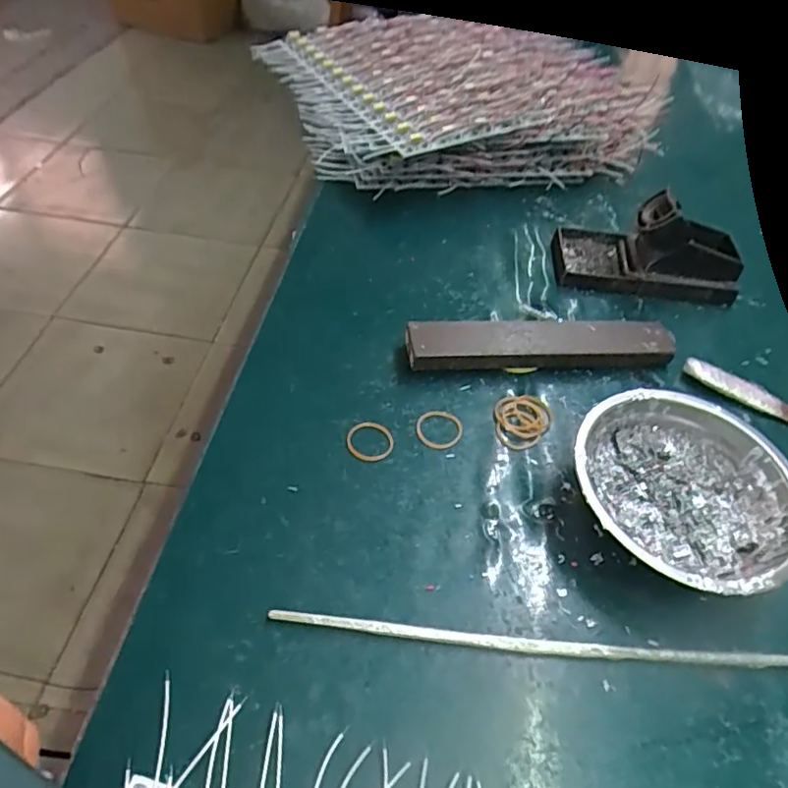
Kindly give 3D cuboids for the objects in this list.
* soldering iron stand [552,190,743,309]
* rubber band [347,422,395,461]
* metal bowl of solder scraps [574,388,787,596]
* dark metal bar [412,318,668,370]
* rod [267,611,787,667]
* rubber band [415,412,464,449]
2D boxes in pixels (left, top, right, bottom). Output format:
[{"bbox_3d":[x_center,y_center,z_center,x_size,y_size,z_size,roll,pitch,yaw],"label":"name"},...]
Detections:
[{"bbox_3d":[0.218,-0.127,0.485,0.147,0.063,0.077,6,50,0],"label":"soldering iron stand"},{"bbox_3d":[-0.015,0.029,0.367,0.030,0.004,0.029,3,50,-3],"label":"rubber band"},{"bbox_3d":[0.168,0.058,0.337,0.126,0.039,0.122,3,50,-3],"label":"metal bowl of solder scraps"},{"bbox_3d":[0.109,-0.037,0.417,0.195,0.029,0.035,-3,50,-8],"label":"dark metal bar"},{"bbox_3d":[0.077,0.126,0.292,0.276,0.008,0.009,5,50,-1],"label":"rod"},{"bbox_3d":[0.030,0.023,0.378,0.031,0.004,0.029,3,50,-3],"label":"rubber band"}]

